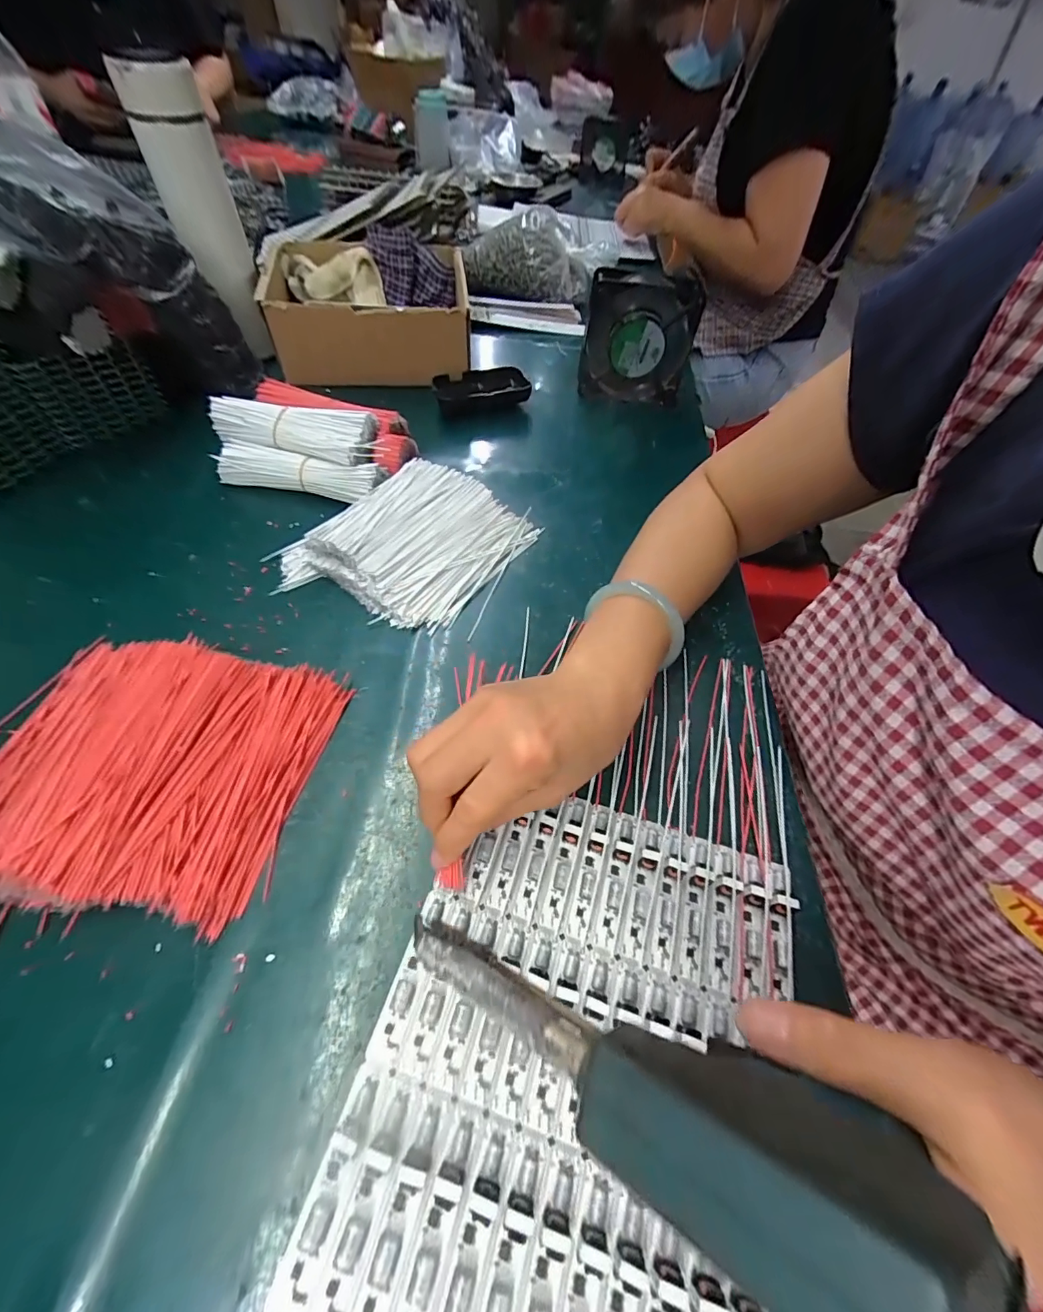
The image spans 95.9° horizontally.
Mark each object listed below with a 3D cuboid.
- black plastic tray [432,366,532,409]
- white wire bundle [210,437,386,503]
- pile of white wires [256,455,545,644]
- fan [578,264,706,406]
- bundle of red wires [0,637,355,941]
[{"bbox_3d":[-0.047,-0.304,0.538,0.107,0.019,0.060,-13,55,-17],"label":"black plastic tray"},{"bbox_3d":[-0.205,-0.167,0.438,0.151,0.037,0.031,12,54,4],"label":"white wire bundle"},{"bbox_3d":[-0.089,-0.102,0.401,0.165,0.029,0.161,22,55,12],"label":"pile of white wires"},{"bbox_3d":[0.132,-0.355,0.533,0.119,0.116,0.037,9,54,-1],"label":"fan"},{"bbox_3d":[-0.220,0.061,0.274,0.180,0.030,0.154,8,54,2],"label":"bundle of red wires"}]

